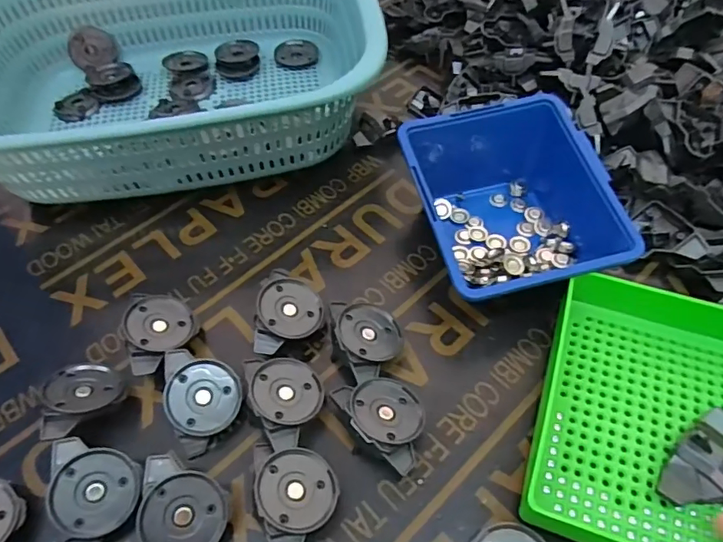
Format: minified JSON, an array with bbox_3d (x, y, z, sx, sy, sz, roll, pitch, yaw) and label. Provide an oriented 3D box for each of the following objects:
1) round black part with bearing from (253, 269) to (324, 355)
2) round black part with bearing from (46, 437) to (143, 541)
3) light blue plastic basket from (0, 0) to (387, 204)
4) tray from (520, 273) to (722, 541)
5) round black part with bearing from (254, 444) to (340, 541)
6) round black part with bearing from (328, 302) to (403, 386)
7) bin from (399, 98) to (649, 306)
[{"bbox_3d":[-0.051,0.031,0.339,0.043,0.020,0.056,29,60,-6],"label":"round black part with bearing"},{"bbox_3d":[-0.147,0.121,0.277,0.048,0.013,0.051,7,73,-25],"label":"round black part with bearing"},{"bbox_3d":[-0.157,-0.170,0.435,0.338,0.095,0.241,-10,55,-4],"label":"light blue plastic basket"},{"bbox_3d":[0.221,0.090,0.270,0.243,0.032,0.168,17,57,14],"label":"tray"},{"bbox_3d":[-0.035,0.119,0.271,0.041,0.014,0.057,9,48,-15],"label":"round black part with bearing"},{"bbox_3d":[0.001,0.048,0.328,0.045,0.026,0.051,7,48,-20],"label":"round black part with bearing"},{"bbox_3d":[0.102,-0.043,0.356,0.121,0.063,0.136,-12,55,-6],"label":"bin"}]

